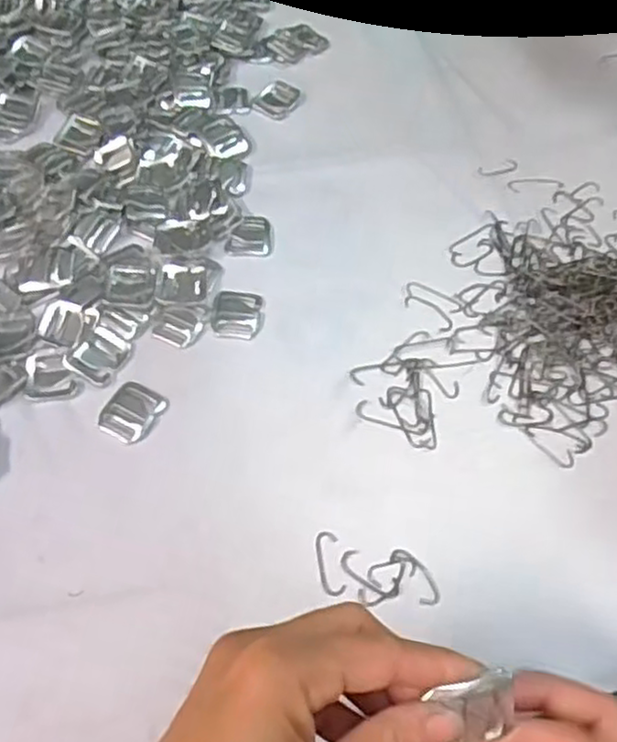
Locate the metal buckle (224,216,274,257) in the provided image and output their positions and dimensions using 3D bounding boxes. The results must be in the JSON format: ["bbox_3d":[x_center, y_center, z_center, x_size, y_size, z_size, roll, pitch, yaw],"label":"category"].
[{"bbox_3d":[-0.039,-0.092,0.485,0.030,0.006,0.034,7,58,0],"label":"metal buckle"}]

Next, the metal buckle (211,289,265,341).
[{"bbox_3d":[-0.044,-0.036,0.450,0.031,0.004,0.035,6,58,0],"label":"metal buckle"}]

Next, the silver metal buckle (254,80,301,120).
[{"bbox_3d":[-0.024,-0.216,0.561,0.031,0.004,0.043,28,61,13],"label":"silver metal buckle"}]

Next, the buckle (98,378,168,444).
[{"bbox_3d":[-0.102,0.023,0.409,0.030,0.004,0.035,24,60,11],"label":"buckle"}]

